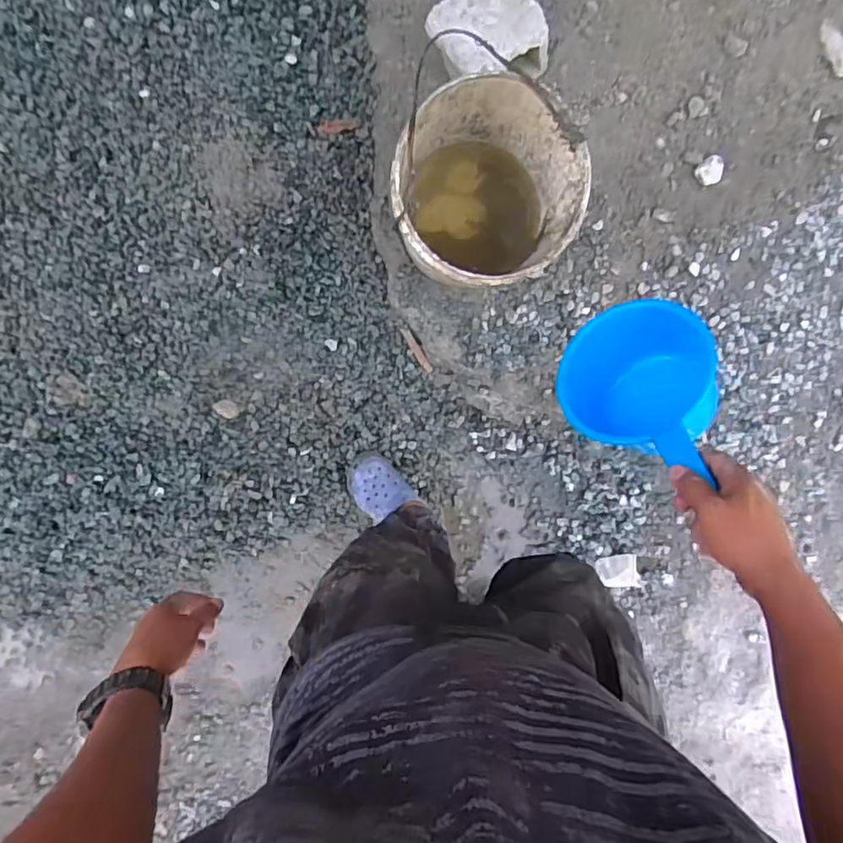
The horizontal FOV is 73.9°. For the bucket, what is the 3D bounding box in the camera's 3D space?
[{"bbox_3d":[0.106,-0.393,1.021,0.293,0.352,0.295,0,91,-3],"label":"bucket"}]

